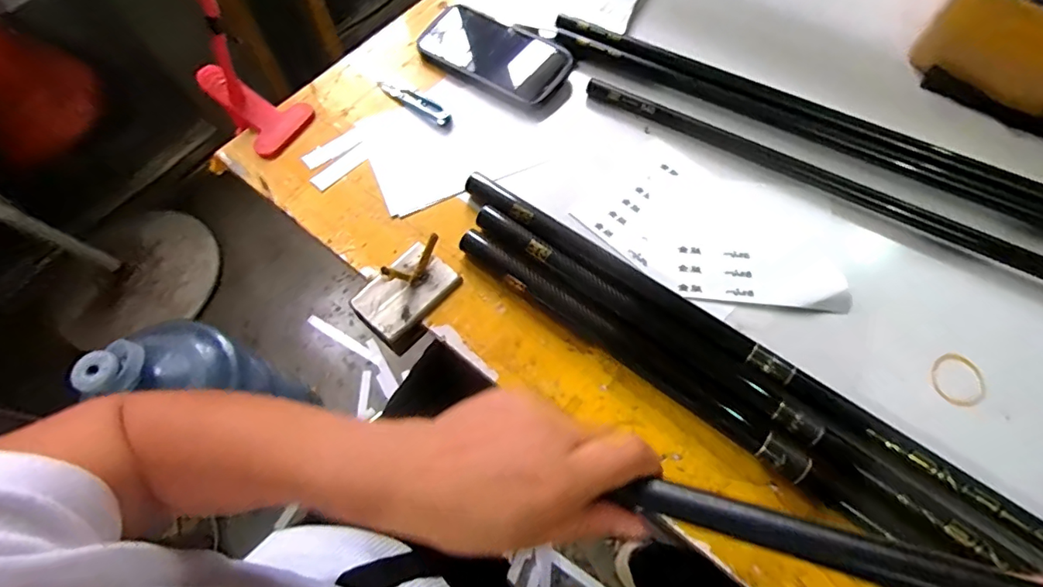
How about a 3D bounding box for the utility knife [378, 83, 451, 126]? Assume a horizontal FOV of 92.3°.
[{"bbox_3d":[-0.112,-0.201,0.526,0.094,0.009,0.017,34,71,17],"label":"utility knife"}]

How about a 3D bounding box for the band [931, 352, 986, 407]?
[{"bbox_3d":[0.336,0.067,0.387,0.038,0.004,0.040,-1,64,2],"label":"band"}]

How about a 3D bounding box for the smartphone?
[{"bbox_3d":[-0.031,-0.260,0.540,0.170,0.014,0.074,27,84,15],"label":"smartphone"}]

